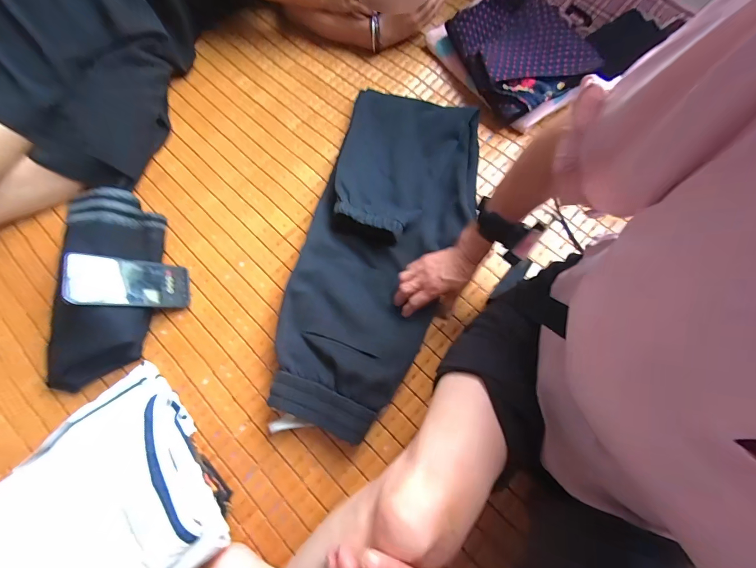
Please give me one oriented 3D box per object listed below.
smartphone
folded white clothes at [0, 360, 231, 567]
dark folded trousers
[{"bbox_3d":[-0.397,-0.003,0.533,0.010,0.163,0.083,-30,66,37],"label":"smartphone"},{"bbox_3d":[-0.395,0.305,0.448,0.293,0.107,0.301,-37,75,-10],"label":"folded white clothes"},{"bbox_3d":[0.010,-0.077,0.584,0.262,0.059,0.629,16,71,7],"label":"dark folded trousers"}]

